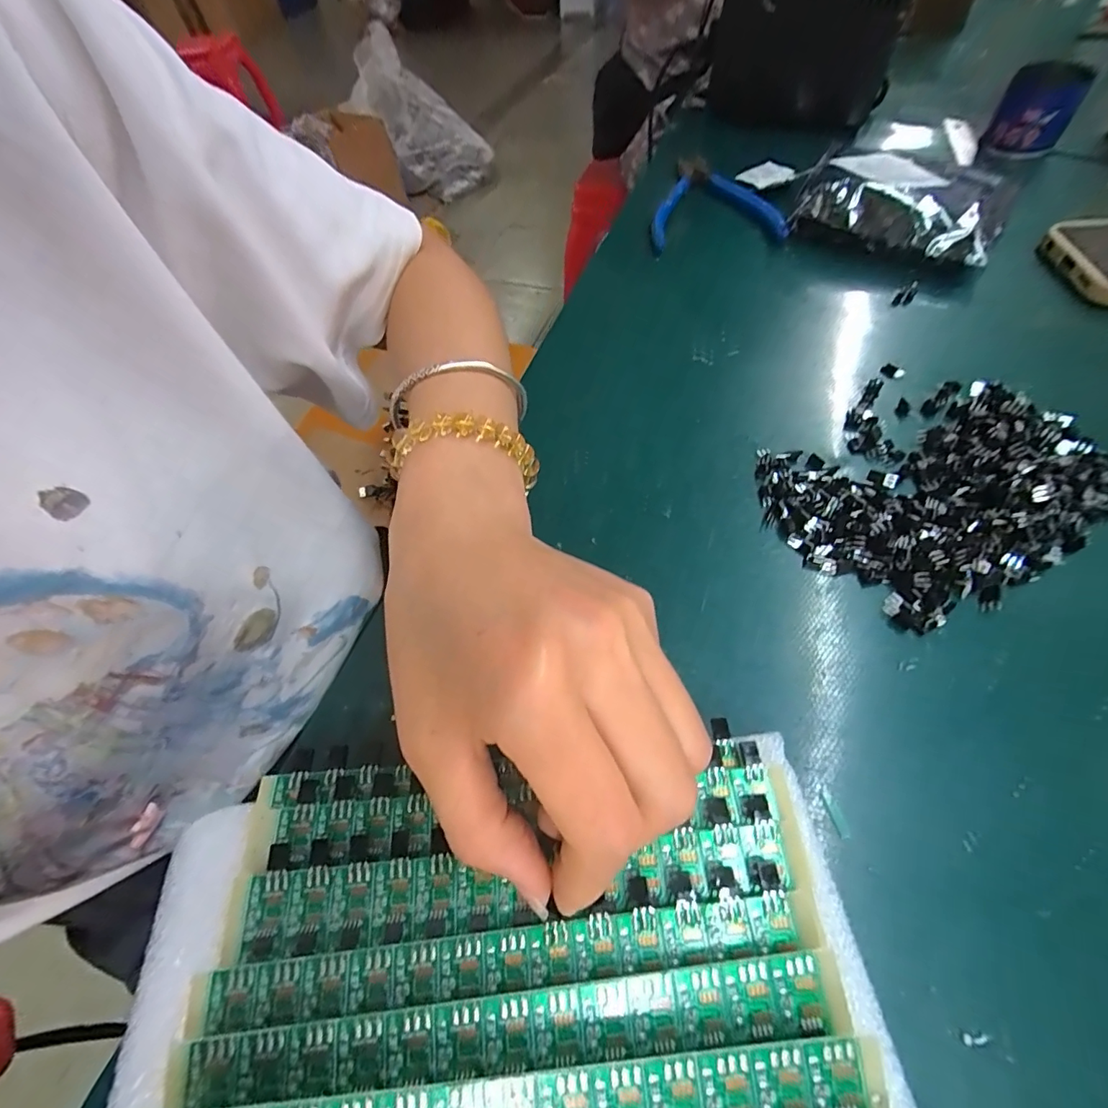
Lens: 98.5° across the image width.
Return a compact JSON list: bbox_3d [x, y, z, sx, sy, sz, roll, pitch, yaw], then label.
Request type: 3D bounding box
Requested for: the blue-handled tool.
[{"bbox_3d":[0.112,-0.290,0.385,0.094,0.013,0.146,-7,57,0],"label":"blue-handled tool"}]

